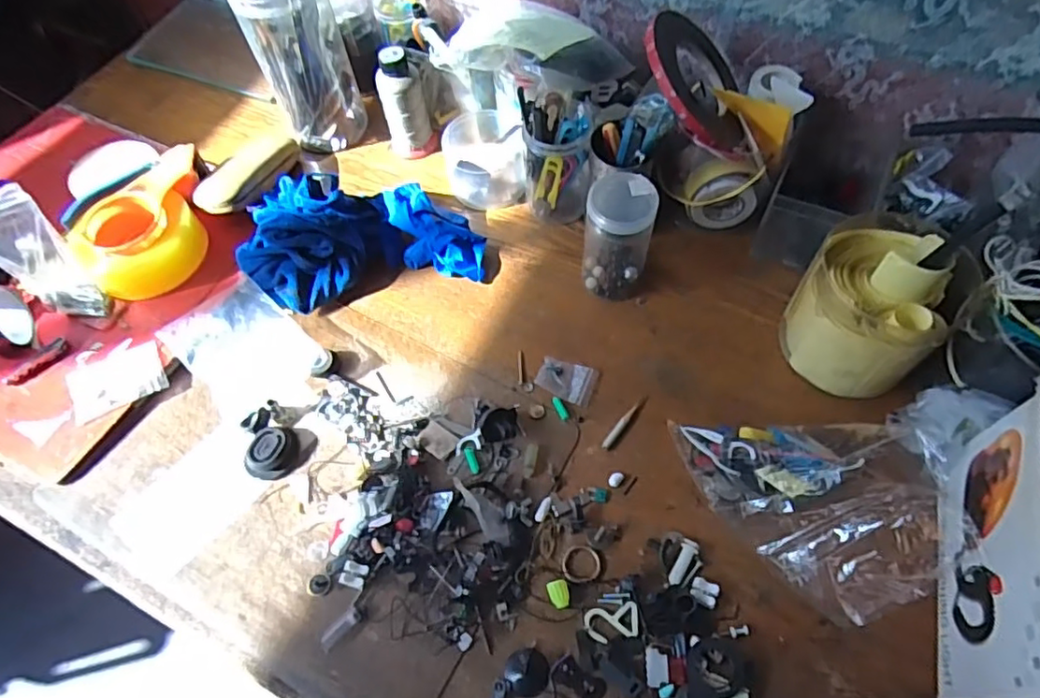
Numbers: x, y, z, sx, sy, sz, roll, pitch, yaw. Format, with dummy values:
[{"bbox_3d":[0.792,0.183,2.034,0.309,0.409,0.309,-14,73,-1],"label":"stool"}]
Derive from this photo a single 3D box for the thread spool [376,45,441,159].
[{"bbox_3d":[-0.135,-0.283,0.714,0.055,0.129,0.042,19,62,12],"label":"thread spool"}]

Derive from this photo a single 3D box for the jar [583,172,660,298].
[{"bbox_3d":[0.096,-0.108,0.608,0.066,0.121,0.060,12,61,9],"label":"jar"}]

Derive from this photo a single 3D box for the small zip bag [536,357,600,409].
[{"bbox_3d":[0.045,0.030,0.593,0.055,0.005,0.039,19,62,13],"label":"small zip bag"}]

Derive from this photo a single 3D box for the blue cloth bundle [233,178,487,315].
[{"bbox_3d":[-0.171,-0.128,0.651,0.252,0.080,0.147,-10,60,-4],"label":"blue cloth bundle"}]

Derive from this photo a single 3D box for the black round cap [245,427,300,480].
[{"bbox_3d":[-0.222,0.093,0.550,0.038,0.017,0.046,9,60,7],"label":"black round cap"}]

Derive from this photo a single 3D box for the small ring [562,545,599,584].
[{"bbox_3d":[0.051,0.179,0.507,0.031,0.005,0.031,-1,60,1],"label":"small ring"}]

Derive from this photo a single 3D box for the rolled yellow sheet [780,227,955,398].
[{"bbox_3d":[0.316,-0.033,0.553,0.114,0.122,0.124,-29,63,-14],"label":"rolled yellow sheet"}]

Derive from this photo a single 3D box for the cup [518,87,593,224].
[{"bbox_3d":[0.043,-0.208,0.658,0.081,0.136,0.075,-1,60,1],"label":"cup"}]

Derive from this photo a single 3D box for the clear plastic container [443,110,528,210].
[{"bbox_3d":[-0.041,-0.225,0.715,0.094,0.063,0.116,-5,60,-1],"label":"clear plastic container"}]

